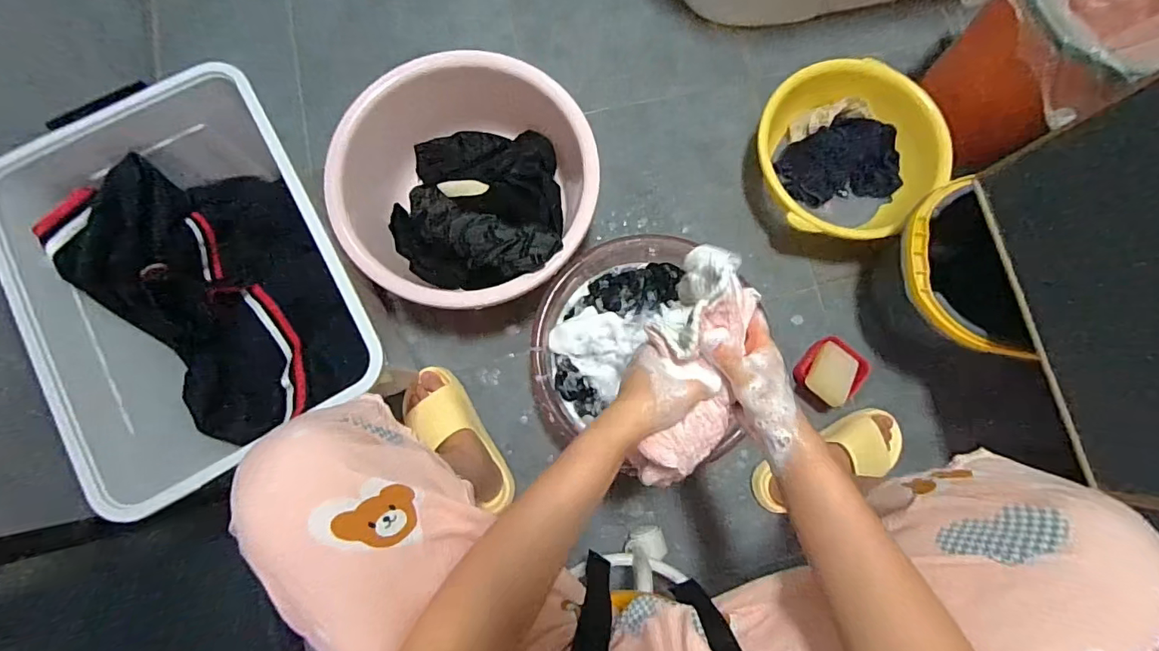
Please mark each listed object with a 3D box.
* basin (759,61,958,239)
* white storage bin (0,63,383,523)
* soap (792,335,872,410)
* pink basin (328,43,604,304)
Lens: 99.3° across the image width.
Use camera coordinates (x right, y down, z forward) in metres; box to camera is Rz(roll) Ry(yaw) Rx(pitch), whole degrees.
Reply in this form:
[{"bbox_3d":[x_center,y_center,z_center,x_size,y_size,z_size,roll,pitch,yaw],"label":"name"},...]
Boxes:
[{"bbox_3d":[0.433,-0.282,0.841,0.299,0.127,0.282,0,79,0],"label":"basin"},{"bbox_3d":[-0.463,-0.039,0.666,0.330,0.246,0.461,-29,81,-5],"label":"white storage bin"},{"bbox_3d":[0.410,0.075,0.803,0.103,0.043,0.090,-43,82,-7],"label":"soap"},{"bbox_3d":[-0.167,-0.208,0.764,0.374,0.210,0.370,0,79,0],"label":"pink basin"}]

